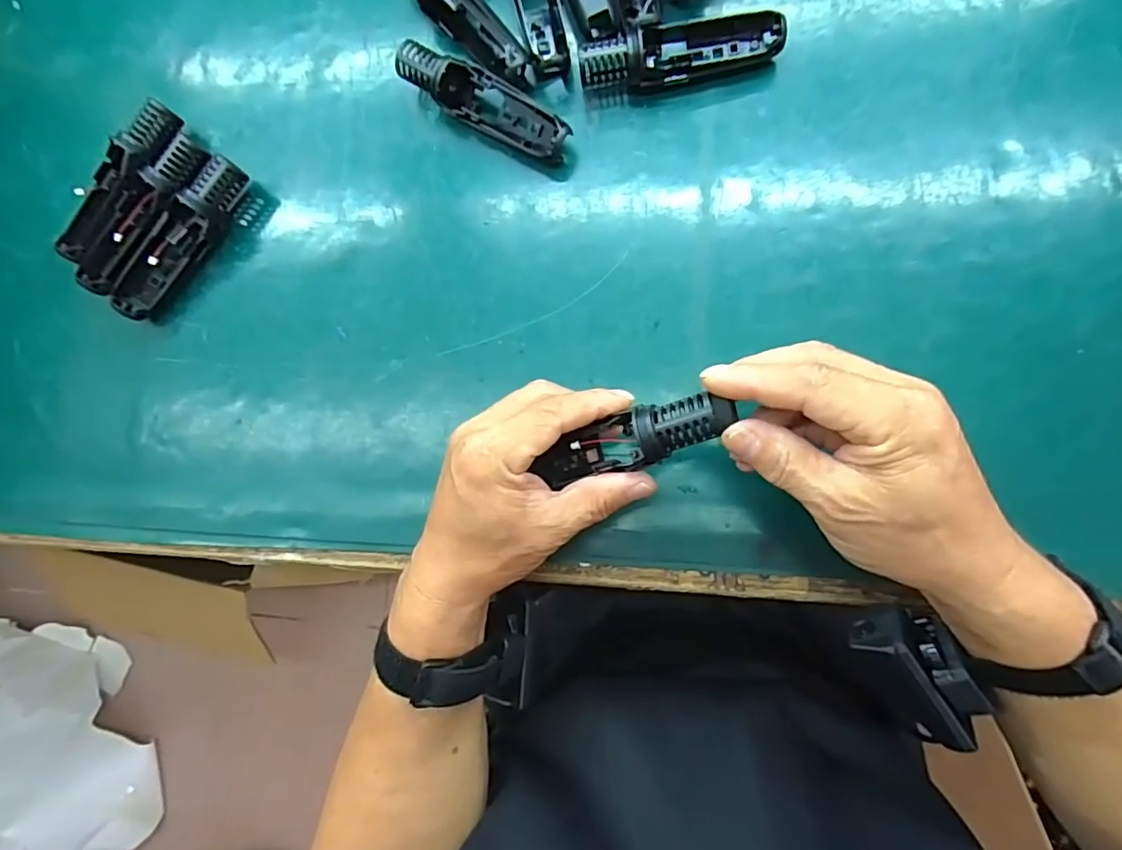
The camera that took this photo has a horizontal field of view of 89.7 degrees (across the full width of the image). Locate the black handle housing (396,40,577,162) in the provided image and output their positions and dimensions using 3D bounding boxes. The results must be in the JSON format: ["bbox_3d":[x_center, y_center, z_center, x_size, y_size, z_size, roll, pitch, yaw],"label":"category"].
[{"bbox_3d":[-0.048,-0.206,0.360,0.120,0.029,0.031,30,89,10],"label":"black handle housing"}]

